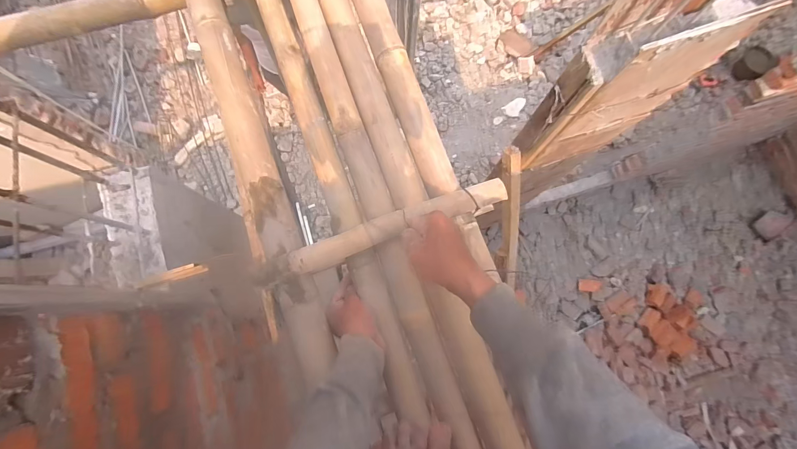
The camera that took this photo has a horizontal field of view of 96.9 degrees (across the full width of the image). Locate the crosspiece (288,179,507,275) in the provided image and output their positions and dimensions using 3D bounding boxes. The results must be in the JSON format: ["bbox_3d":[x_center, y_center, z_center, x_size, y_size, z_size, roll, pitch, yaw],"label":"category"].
[{"bbox_3d":[0.005,-0.001,0.562,0.352,0.026,0.040,-20,80,-7],"label":"crosspiece"}]

